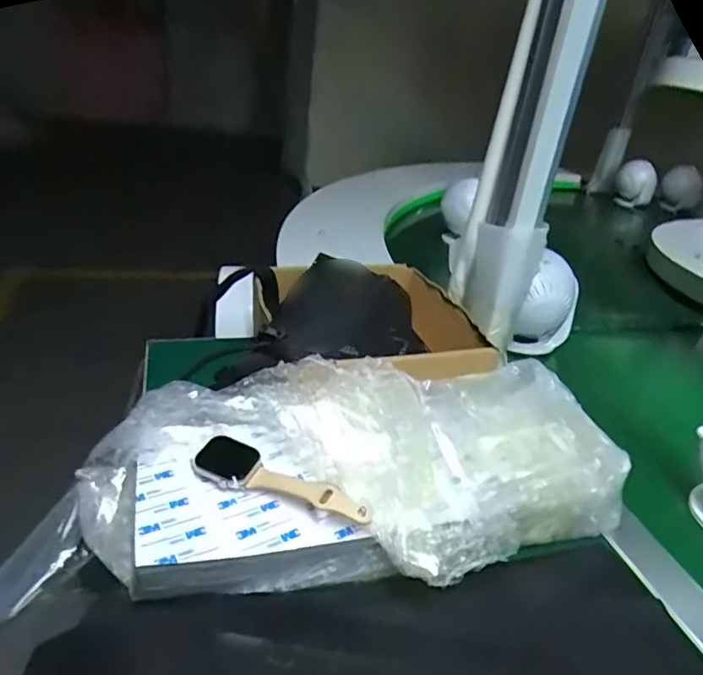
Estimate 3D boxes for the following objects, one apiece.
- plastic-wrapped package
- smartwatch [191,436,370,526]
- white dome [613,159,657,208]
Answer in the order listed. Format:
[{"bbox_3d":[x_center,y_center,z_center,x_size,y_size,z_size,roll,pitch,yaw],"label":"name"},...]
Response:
[{"bbox_3d":[0.007,0.094,0.404,0.384,0.057,0.179,-2,45,-7],"label":"plastic-wrapped package"},{"bbox_3d":[-0.049,0.100,0.378,0.130,0.018,0.034,18,30,19],"label":"smartwatch"},{"bbox_3d":[0.859,-0.459,1.666,0.107,0.143,0.095,19,30,20],"label":"white dome"}]

